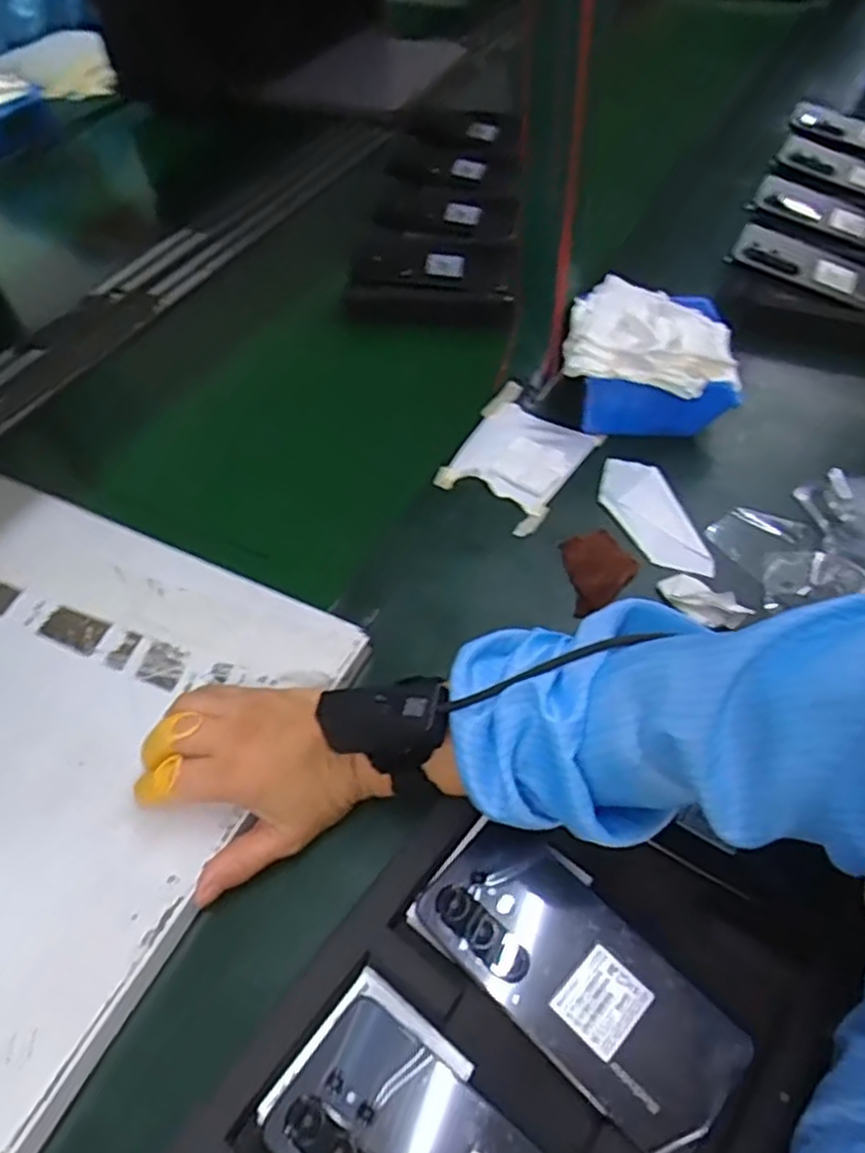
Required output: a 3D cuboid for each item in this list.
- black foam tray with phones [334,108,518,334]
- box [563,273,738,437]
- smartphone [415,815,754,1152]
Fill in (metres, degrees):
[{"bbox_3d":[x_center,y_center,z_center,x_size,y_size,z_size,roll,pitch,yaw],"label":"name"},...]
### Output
[{"bbox_3d":[0.012,-0.455,0.915,0.182,0.053,0.450,3,52,5],"label":"black foam tray with phones"},{"bbox_3d":[0.189,-0.191,0.656,0.143,0.091,0.130,5,52,6],"label":"box"},{"bbox_3d":[0.073,0.204,0.388,0.076,0.004,0.169,-38,60,-25],"label":"smartphone"}]

